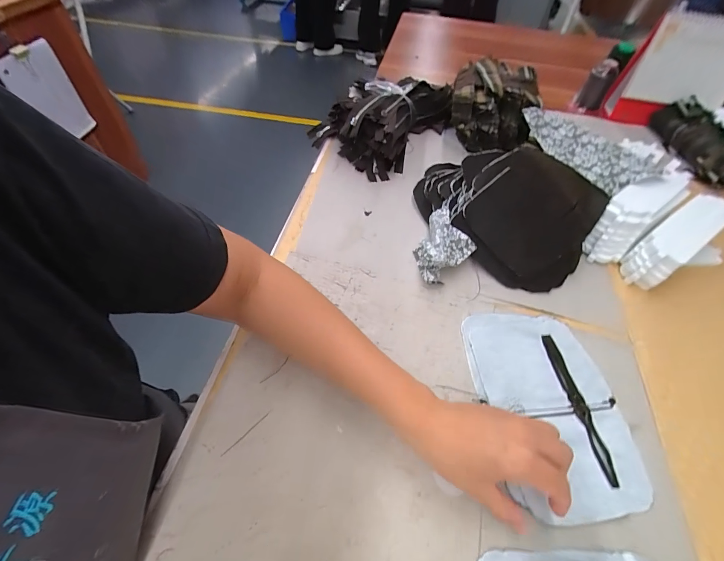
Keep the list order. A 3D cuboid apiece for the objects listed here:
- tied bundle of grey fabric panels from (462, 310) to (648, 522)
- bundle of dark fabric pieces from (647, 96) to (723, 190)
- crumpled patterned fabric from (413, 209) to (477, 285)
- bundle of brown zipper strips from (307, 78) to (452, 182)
[{"bbox_3d":[0.193,0.125,0.354,0.137,0.006,0.204,-5,53,-7],"label":"tied bundle of grey fabric panels"},{"bbox_3d":[0.621,-0.255,0.615,0.067,0.071,0.198,-2,53,-5],"label":"bundle of dark fabric pieces"},{"bbox_3d":[0.111,-0.042,0.451,0.072,0.042,0.110,22,55,13],"label":"crumpled patterned fabric"},{"bbox_3d":[0.051,-0.319,0.632,0.186,0.078,0.280,35,59,21],"label":"bundle of brown zipper strips"}]

